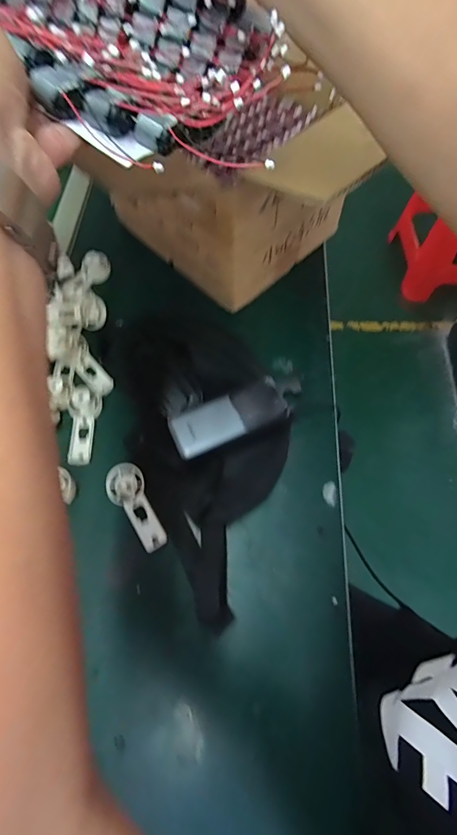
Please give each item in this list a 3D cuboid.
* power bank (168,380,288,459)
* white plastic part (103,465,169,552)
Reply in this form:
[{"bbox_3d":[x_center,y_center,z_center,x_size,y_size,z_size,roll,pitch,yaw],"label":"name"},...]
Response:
[{"bbox_3d":[-0.002,0.002,0.429,0.124,0.019,0.054,-23,62,-9],"label":"power bank"},{"bbox_3d":[-0.098,0.096,0.421,0.042,0.017,0.098,-36,68,-12],"label":"white plastic part"}]

